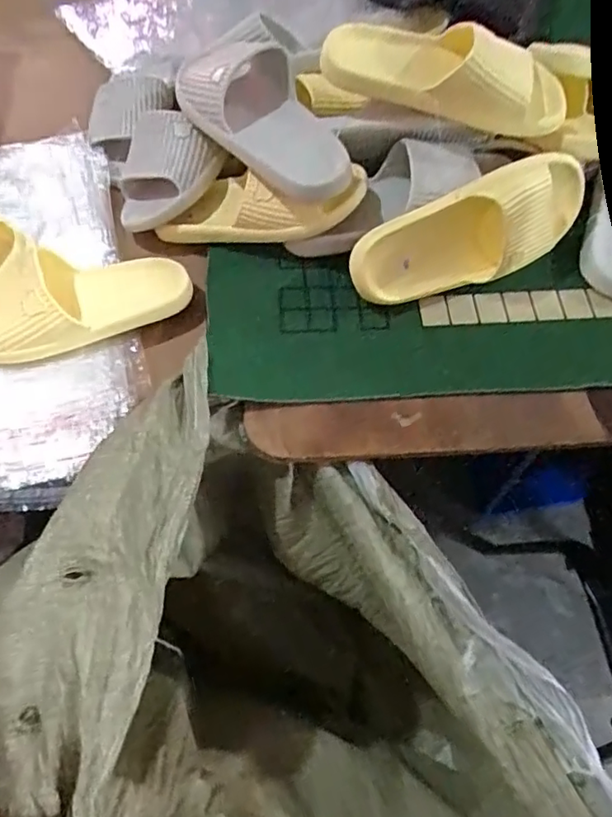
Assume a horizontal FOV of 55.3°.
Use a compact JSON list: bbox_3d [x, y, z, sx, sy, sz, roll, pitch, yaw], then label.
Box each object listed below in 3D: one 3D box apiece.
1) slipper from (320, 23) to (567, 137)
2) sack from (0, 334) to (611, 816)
[{"bbox_3d":[0.141,-0.345,0.596,0.250,0.068,0.102,7,64,6],"label":"slipper"},{"bbox_3d":[0.006,0.335,0.610,0.361,0.546,0.611,-35,67,-14],"label":"sack"}]

